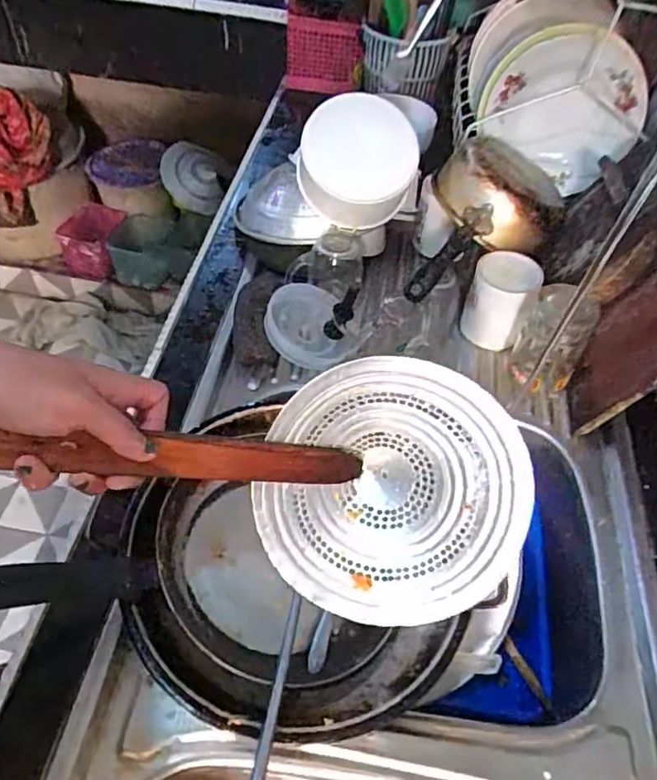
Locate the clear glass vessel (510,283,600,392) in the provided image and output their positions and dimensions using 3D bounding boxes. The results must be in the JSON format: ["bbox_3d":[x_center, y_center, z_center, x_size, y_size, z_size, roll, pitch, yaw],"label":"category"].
[{"bbox_3d":[0.255,-0.060,0.659,0.070,0.123,0.056,27,54,15],"label":"clear glass vessel"}]

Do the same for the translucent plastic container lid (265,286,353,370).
[{"bbox_3d":[-0.033,-0.082,0.720,0.103,0.016,0.103,9,71,-20],"label":"translucent plastic container lid"}]

